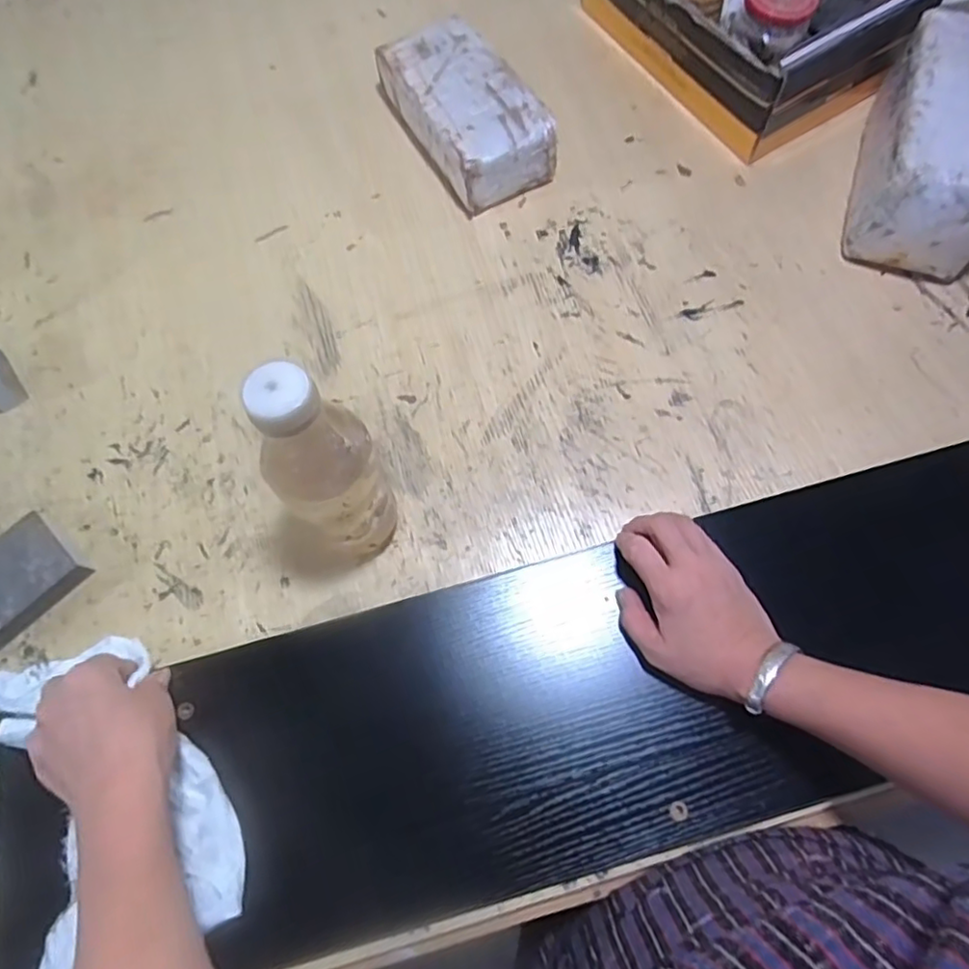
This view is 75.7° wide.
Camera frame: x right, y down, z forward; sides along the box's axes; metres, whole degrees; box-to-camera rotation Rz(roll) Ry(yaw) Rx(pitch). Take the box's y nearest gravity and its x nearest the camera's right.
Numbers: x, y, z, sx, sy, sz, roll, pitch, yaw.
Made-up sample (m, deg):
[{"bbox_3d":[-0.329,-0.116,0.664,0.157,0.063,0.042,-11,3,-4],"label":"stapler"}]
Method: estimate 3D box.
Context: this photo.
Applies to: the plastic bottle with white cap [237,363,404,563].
[{"bbox_3d":[-0.107,-0.003,0.436,0.066,0.216,0.073,42,77,16],"label":"plastic bottle with white cap"}]

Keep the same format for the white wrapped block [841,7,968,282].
[{"bbox_3d":[0.427,-0.317,0.586,0.116,0.102,0.236,21,71,10],"label":"white wrapped block"}]

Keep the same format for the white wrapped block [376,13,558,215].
[{"bbox_3d":[-0.022,-0.394,0.660,0.114,0.068,0.213,-29,70,-8],"label":"white wrapped block"}]

